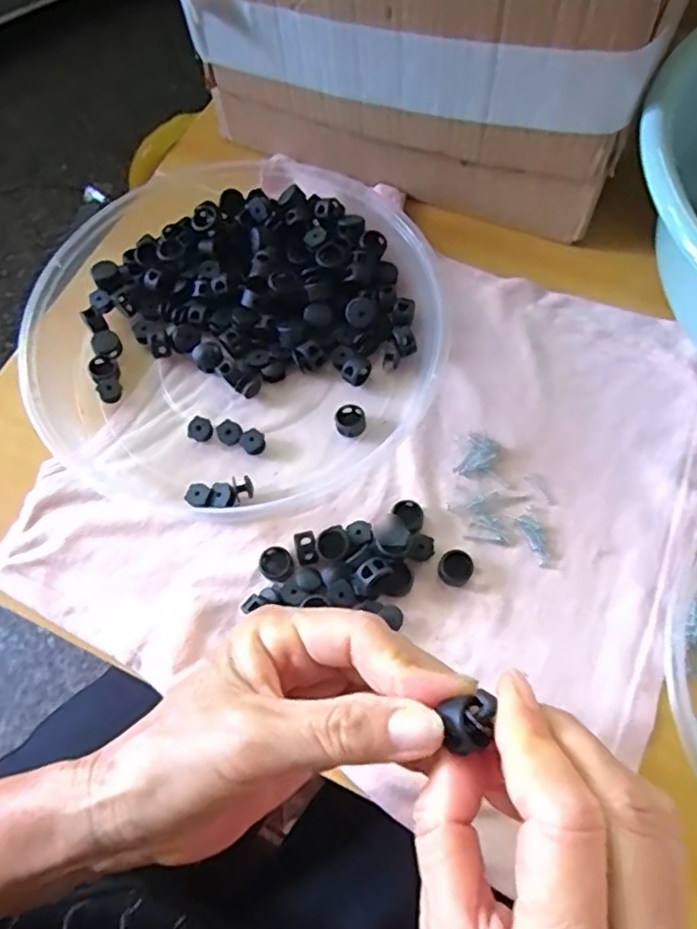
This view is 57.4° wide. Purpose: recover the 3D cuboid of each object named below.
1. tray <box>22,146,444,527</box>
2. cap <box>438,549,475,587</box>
[{"bbox_3d":[-0.063,-0.086,0.376,0.224,0.035,0.235,-1,66,2],"label":"tray"},{"bbox_3d":[0.055,0.052,0.323,0.017,0.009,0.017,-1,66,2],"label":"cap"}]

